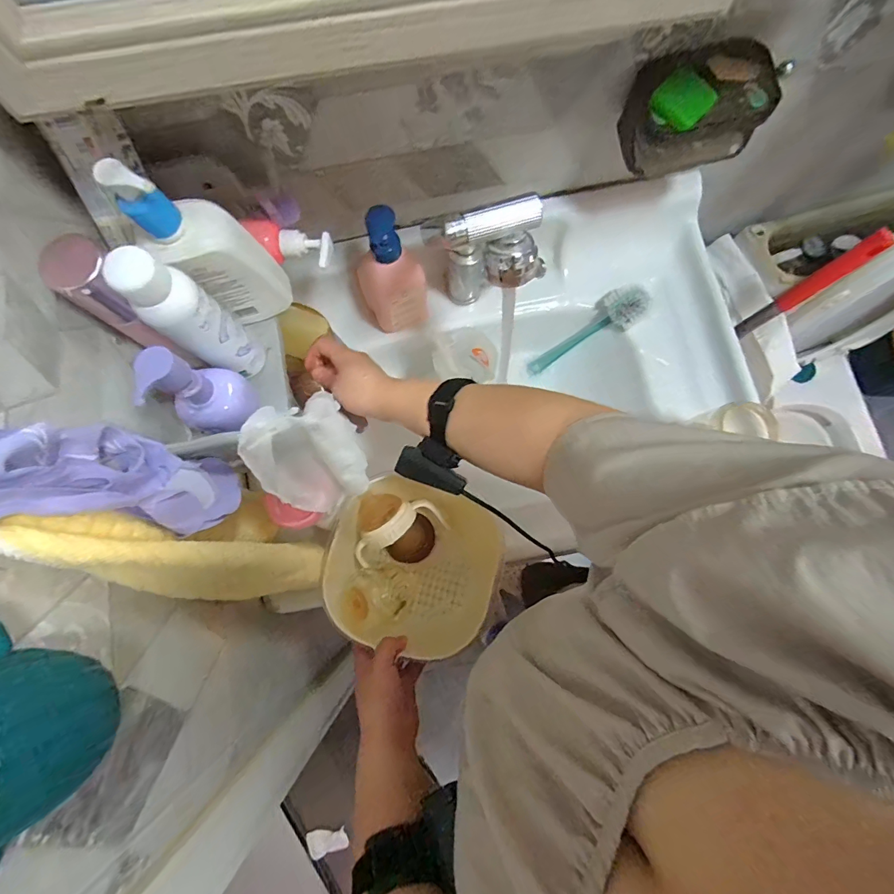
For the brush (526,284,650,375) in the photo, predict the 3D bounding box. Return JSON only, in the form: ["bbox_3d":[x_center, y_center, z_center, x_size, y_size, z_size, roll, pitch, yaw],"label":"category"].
[{"bbox_3d":[0.213,-0.176,0.665,0.208,0.040,0.056,-32,77,39],"label":"brush"}]

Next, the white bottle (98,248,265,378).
[{"bbox_3d":[-0.215,-0.106,0.369,0.040,0.164,0.046,36,83,7],"label":"white bottle"}]

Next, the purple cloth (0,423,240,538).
[{"bbox_3d":[-0.230,0.022,0.285,0.078,0.205,0.072,8,80,3],"label":"purple cloth"}]

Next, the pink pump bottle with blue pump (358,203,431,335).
[{"bbox_3d":[-0.069,-0.213,0.534,0.084,0.171,0.055,-18,80,-2],"label":"pink pump bottle with blue pump"}]

